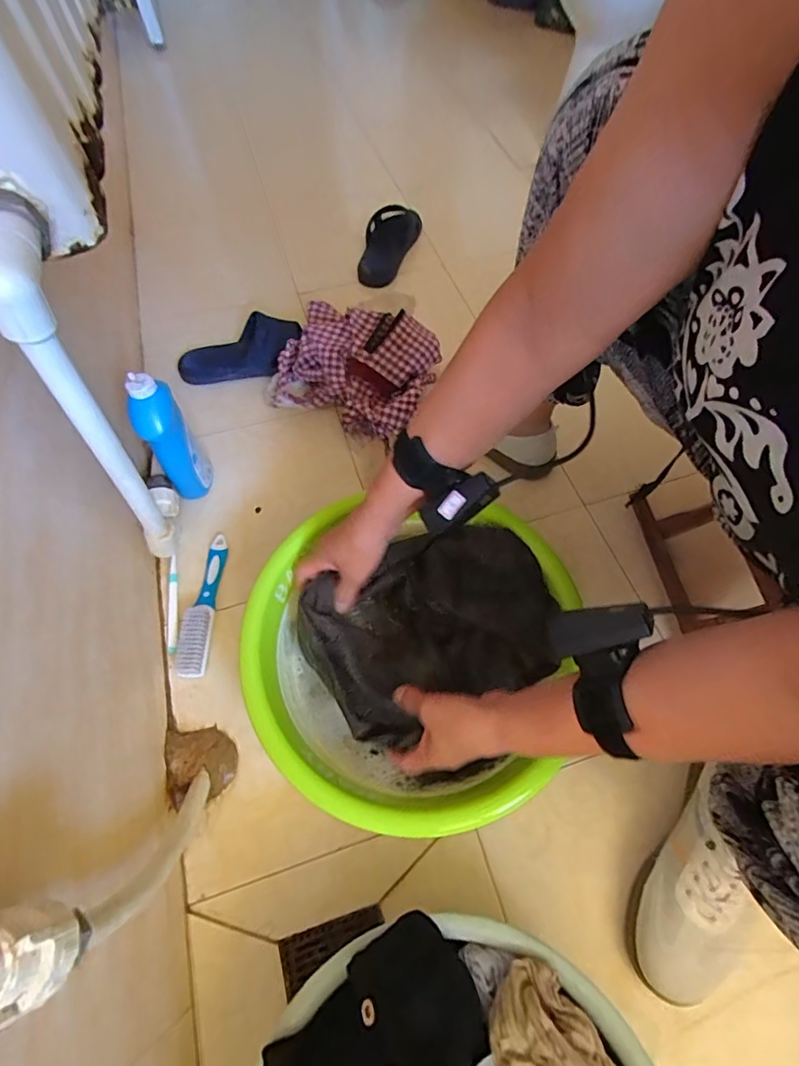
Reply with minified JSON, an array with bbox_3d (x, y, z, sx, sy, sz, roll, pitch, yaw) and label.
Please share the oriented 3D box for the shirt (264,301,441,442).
[{"bbox_3d":[-0.073,-0.260,0.744,0.241,0.118,0.180,22,63,11],"label":"shirt"}]

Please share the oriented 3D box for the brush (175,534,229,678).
[{"bbox_3d":[-0.257,0.087,0.616,0.041,0.026,0.187,0,61,-1],"label":"brush"}]

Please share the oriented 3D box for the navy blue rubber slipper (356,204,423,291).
[{"bbox_3d":[-0.023,-0.579,0.966,0.102,0.038,0.223,13,61,7],"label":"navy blue rubber slipper"}]

